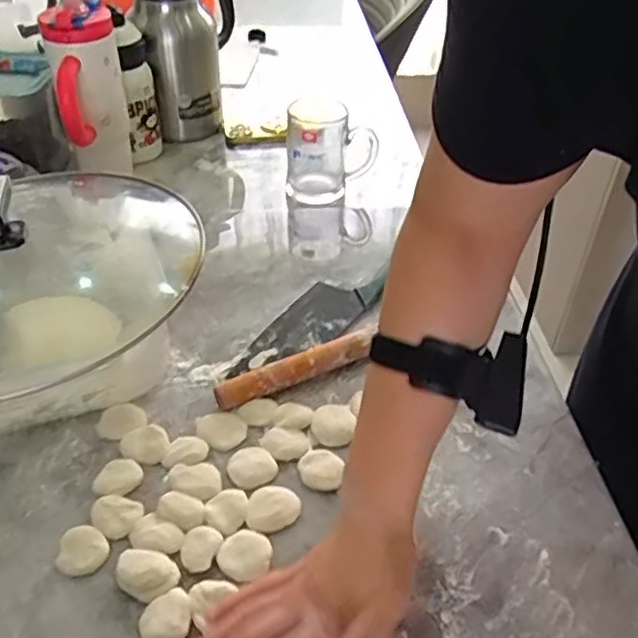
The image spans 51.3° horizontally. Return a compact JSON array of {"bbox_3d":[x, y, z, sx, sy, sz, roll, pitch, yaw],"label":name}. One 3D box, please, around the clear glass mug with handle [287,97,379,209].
[{"bbox_3d":[0.011,-0.242,0.920,0.099,0.123,0.084,-27,48,-29],"label":"clear glass mug with handle"}]

